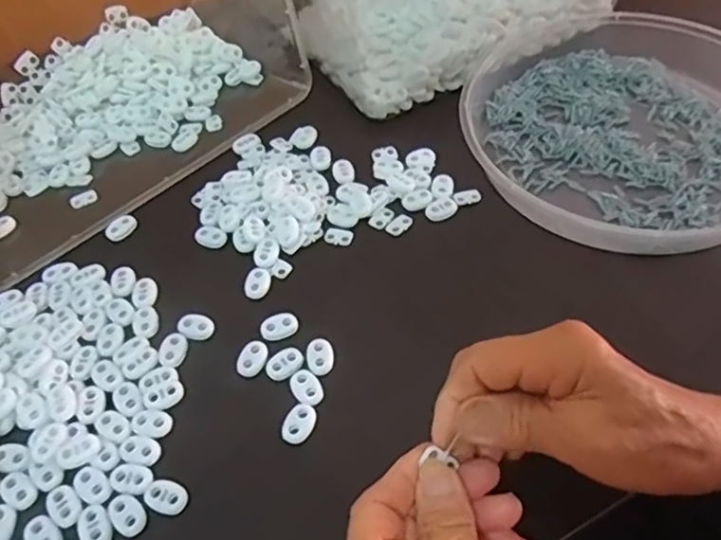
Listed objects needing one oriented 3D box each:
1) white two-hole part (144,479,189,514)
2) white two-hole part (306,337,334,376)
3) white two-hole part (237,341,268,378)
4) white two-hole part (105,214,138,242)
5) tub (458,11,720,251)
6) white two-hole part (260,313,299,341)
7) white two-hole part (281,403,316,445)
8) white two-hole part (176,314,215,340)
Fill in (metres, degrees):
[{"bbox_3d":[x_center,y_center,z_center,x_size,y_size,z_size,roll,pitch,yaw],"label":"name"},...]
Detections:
[{"bbox_3d":[-0.100,0.117,0.321,0.023,0.004,0.015,14,55,15],"label":"white two-hole part"},{"bbox_3d":[-0.024,0.050,0.364,0.015,0.004,0.024,-10,52,-3],"label":"white two-hole part"},{"bbox_3d":[-0.064,0.054,0.369,0.015,0.007,0.023,14,55,16],"label":"white two-hole part"},{"bbox_3d":[-0.169,-0.031,0.438,0.018,0.004,0.024,26,59,23],"label":"white two-hole part"},{"bbox_3d":[0.190,-0.115,0.454,0.229,0.046,0.236,-2,52,3],"label":"tub"},{"bbox_3d":[-0.049,0.035,0.380,0.023,0.005,0.016,-20,53,-10],"label":"white two-hole part"},{"bbox_3d":[-0.033,0.084,0.339,0.015,0.004,0.024,19,56,19],"label":"white two-hole part"},{"bbox_3d":[-0.102,0.035,0.384,0.022,0.005,0.017,17,56,17],"label":"white two-hole part"}]

